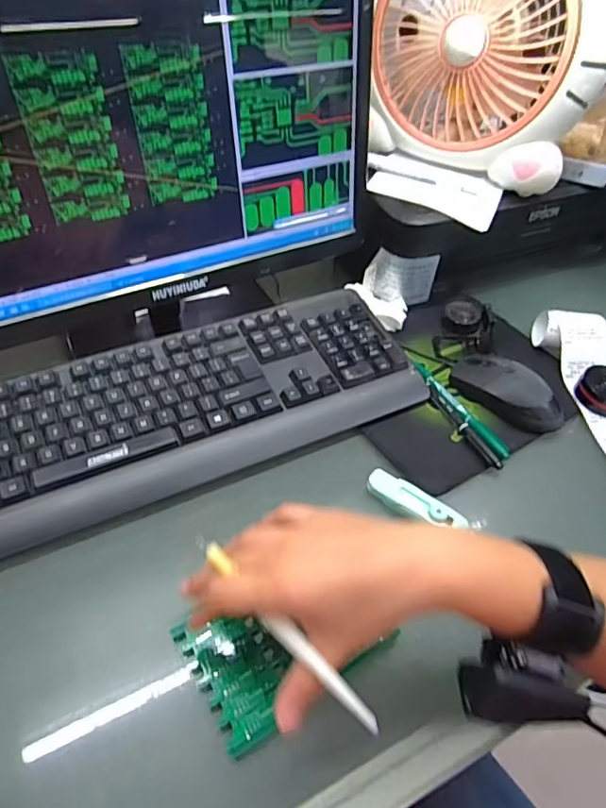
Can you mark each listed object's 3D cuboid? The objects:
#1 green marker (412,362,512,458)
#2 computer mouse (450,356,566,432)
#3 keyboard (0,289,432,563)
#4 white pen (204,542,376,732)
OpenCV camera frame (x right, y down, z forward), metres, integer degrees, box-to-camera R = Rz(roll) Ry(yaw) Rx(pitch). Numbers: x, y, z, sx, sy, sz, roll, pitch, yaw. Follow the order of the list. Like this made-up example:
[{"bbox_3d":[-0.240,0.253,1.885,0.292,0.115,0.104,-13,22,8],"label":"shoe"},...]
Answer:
[{"bbox_3d":[0.150,0.003,0.516,0.015,0.007,0.138,-17,50,-19],"label":"green marker"},{"bbox_3d":[0.201,-0.015,0.519,0.110,0.034,0.050,33,53,25],"label":"computer mouse"},{"bbox_3d":[-0.101,0.000,0.480,0.425,0.040,0.149,-19,51,-21],"label":"keyboard"},{"bbox_3d":[-0.011,0.130,0.304,0.009,0.005,0.139,-34,59,-31],"label":"white pen"}]

